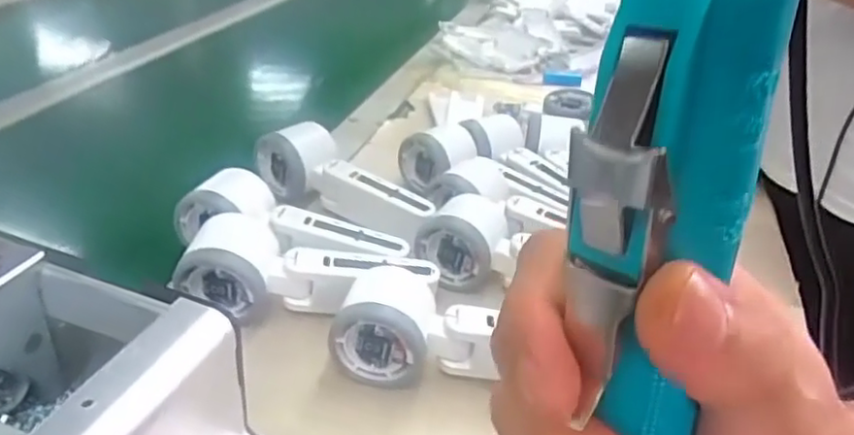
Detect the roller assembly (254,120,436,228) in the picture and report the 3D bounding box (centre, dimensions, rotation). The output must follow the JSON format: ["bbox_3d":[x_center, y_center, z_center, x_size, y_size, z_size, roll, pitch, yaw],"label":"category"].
[{"bbox_3d":[-0.068,-0.035,0.547,0.169,0.054,0.052,18,35,19],"label":"roller assembly"}]

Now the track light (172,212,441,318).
[{"bbox_3d":[-0.080,0.036,0.445,0.168,0.062,0.057,-2,33,-12],"label":"track light"}]

